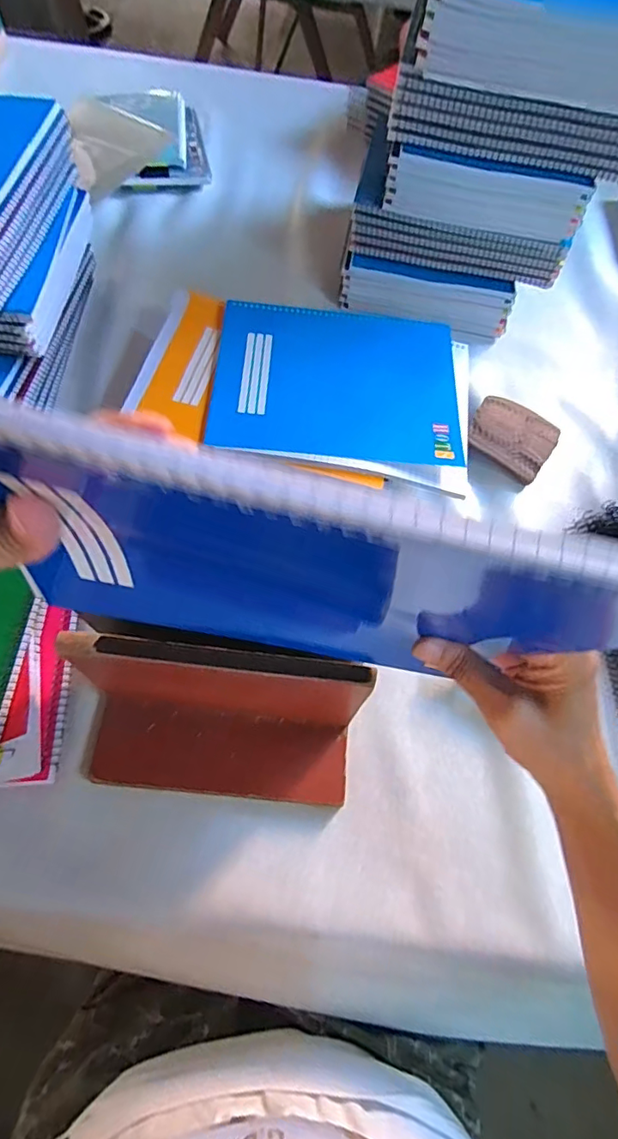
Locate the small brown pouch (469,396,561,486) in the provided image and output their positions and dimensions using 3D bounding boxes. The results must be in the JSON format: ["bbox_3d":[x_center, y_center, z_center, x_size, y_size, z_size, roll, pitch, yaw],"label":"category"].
[{"bbox_3d":[0.226,-0.148,0.579,0.090,0.030,0.080,34,66,12],"label":"small brown pouch"}]

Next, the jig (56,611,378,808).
[{"bbox_3d":[-0.069,0.111,0.367,0.203,0.147,0.080,7,63,-2],"label":"jig"}]

